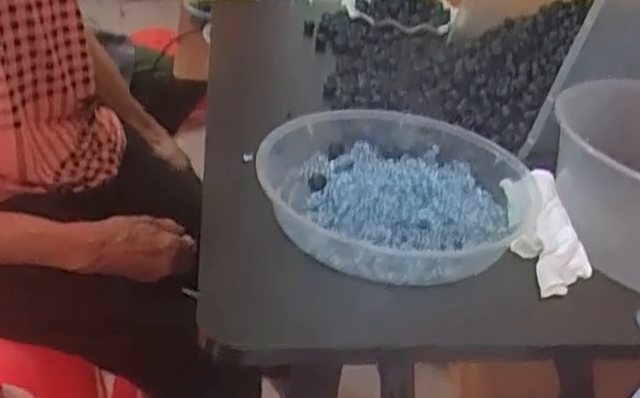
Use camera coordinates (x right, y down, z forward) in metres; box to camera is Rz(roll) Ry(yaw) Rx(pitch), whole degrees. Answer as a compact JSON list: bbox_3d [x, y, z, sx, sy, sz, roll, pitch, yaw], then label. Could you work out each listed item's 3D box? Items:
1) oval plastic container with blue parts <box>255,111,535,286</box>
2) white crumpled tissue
[{"bbox_3d":[0.068,-0.012,0.589,0.227,0.046,0.226,1,31,-9],"label":"oval plastic container with blue parts"},{"bbox_3d":[0.181,0.024,0.545,0.047,0.031,0.126,2,45,-7],"label":"white crumpled tissue"}]

